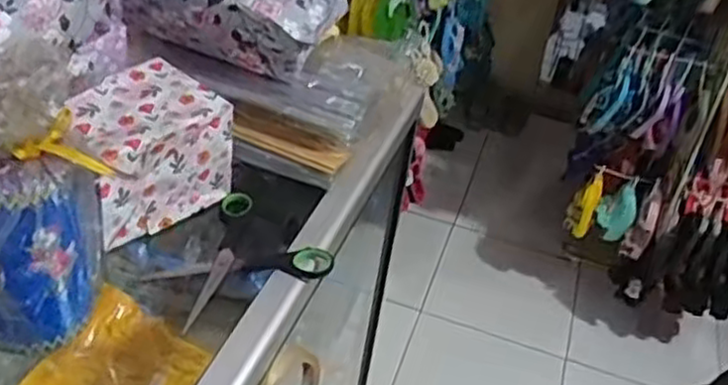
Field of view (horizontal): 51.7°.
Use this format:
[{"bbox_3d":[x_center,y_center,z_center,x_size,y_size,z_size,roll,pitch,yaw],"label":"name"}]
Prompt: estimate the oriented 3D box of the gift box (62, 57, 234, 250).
[{"bbox_3d":[-0.188,-0.036,0.635,0.095,0.097,0.118,34,44,29],"label":"gift box"}]

